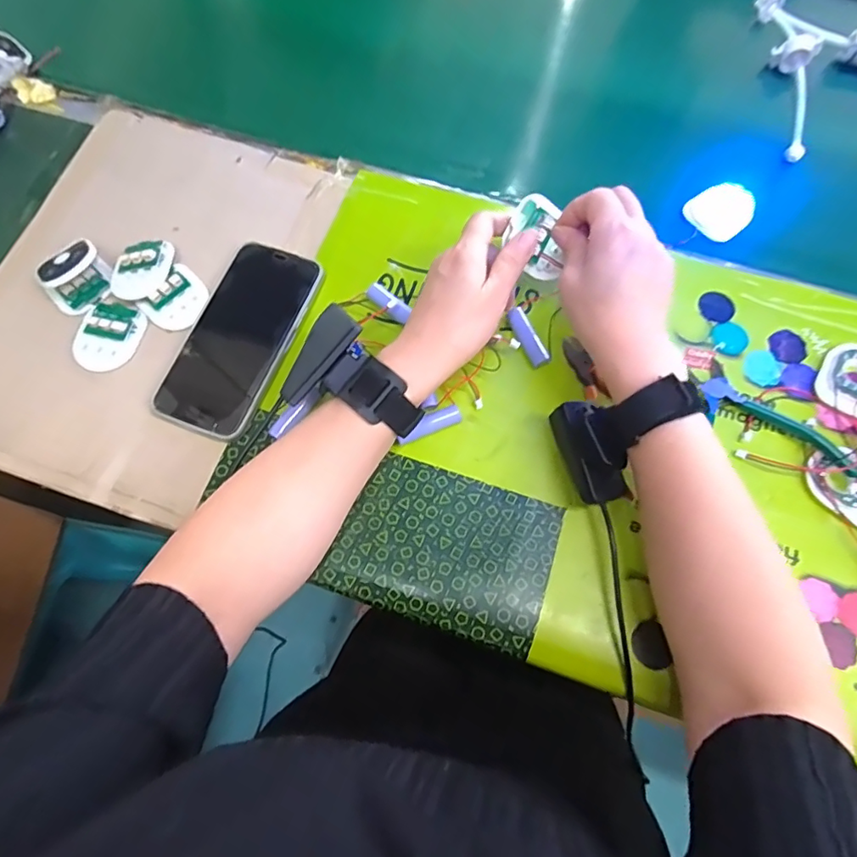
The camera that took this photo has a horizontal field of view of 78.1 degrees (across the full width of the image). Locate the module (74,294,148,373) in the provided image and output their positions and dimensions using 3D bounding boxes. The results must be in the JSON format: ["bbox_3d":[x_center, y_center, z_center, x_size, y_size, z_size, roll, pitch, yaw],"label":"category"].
[{"bbox_3d":[-0.253,-0.075,0.416,0.047,0.011,0.061,22,72,8],"label":"module"}]

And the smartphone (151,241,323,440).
[{"bbox_3d":[-0.146,-0.072,0.412,0.076,0.010,0.159,21,72,8],"label":"smartphone"}]

